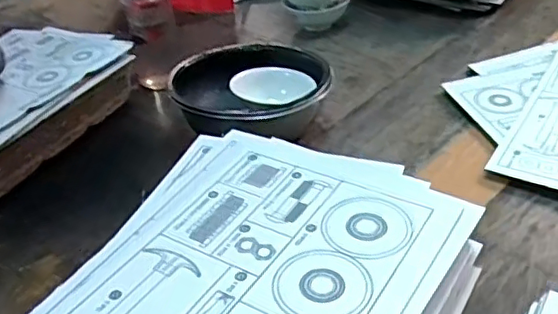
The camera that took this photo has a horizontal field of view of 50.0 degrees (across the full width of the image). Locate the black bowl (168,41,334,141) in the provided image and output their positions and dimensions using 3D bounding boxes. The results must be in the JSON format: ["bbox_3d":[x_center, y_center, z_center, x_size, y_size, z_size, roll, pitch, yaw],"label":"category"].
[{"bbox_3d":[-0.044,-0.091,0.941,0.230,0.095,0.221,-5,36,4],"label":"black bowl"}]

